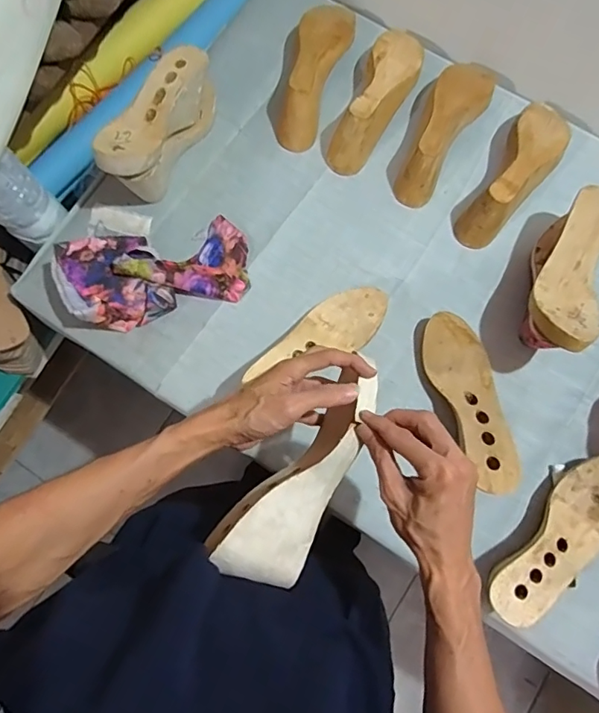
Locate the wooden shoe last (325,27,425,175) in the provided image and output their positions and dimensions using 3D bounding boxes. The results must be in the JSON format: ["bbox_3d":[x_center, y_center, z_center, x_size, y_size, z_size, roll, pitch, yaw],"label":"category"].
[{"bbox_3d":[0.117,-0.386,0.742,0.080,0.080,0.240,24,79,6],"label":"wooden shoe last"}]

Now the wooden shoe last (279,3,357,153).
[{"bbox_3d":[0.017,-0.436,0.759,0.079,0.075,0.238,20,79,5],"label":"wooden shoe last"}]

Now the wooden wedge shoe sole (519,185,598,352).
[{"bbox_3d":[0.343,-0.107,0.653,0.084,0.132,0.234,16,78,5],"label":"wooden wedge shoe sole"}]

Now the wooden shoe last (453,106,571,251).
[{"bbox_3d":[0.310,-0.268,0.717,0.080,0.081,0.238,35,80,8],"label":"wooden shoe last"}]

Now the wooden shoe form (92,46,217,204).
[{"bbox_3d":[-0.198,-0.324,0.703,0.076,0.132,0.228,22,79,6],"label":"wooden shoe form"}]

